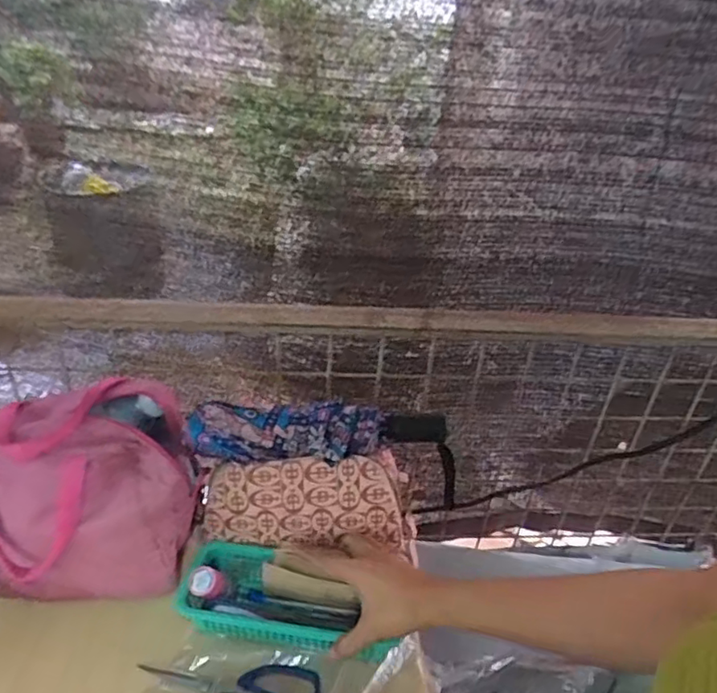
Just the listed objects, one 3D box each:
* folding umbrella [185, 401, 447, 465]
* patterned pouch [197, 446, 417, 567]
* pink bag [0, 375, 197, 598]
[{"bbox_3d":[-0.036,0.088,0.611,0.275,0.062,0.047,-2,33,-13],"label":"folding umbrella"},{"bbox_3d":[-0.053,0.174,0.653,0.234,0.113,0.053,-1,33,-11],"label":"patterned pouch"},{"bbox_3d":[-0.305,0.153,0.604,0.261,0.204,0.128,4,32,-4],"label":"pink bag"}]

